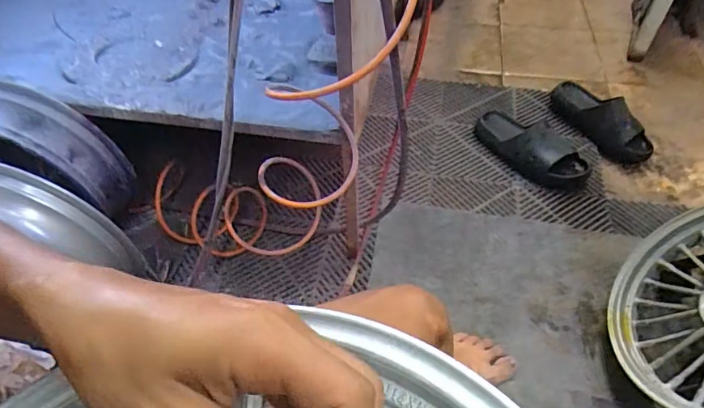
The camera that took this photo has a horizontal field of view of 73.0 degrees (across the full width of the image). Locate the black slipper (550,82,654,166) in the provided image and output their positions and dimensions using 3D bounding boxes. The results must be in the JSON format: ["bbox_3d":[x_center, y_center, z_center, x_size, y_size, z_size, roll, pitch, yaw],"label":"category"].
[{"bbox_3d":[0.612,-0.211,1.189,0.093,0.095,0.289,-32,55,-22],"label":"black slipper"}]

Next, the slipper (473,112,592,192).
[{"bbox_3d":[0.417,-0.140,1.137,0.119,0.075,0.304,-27,53,-18],"label":"slipper"}]

